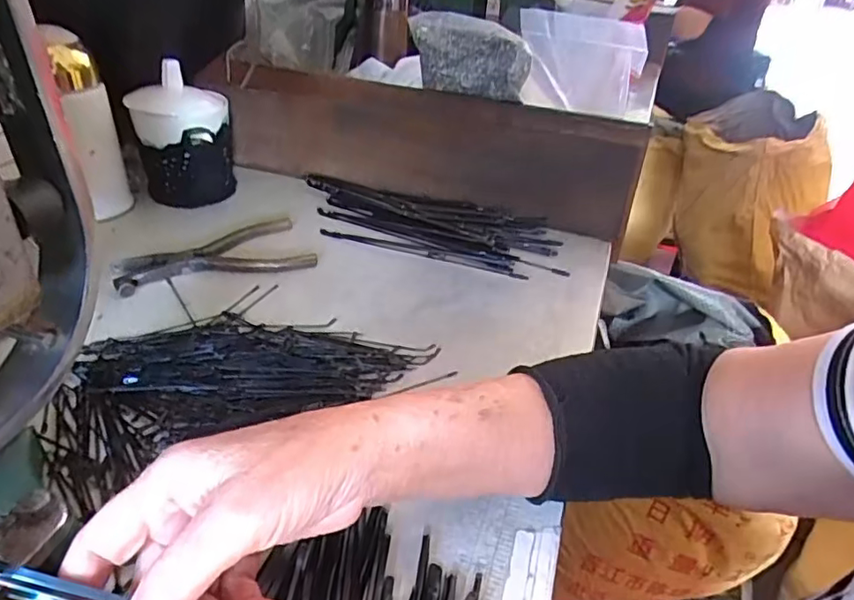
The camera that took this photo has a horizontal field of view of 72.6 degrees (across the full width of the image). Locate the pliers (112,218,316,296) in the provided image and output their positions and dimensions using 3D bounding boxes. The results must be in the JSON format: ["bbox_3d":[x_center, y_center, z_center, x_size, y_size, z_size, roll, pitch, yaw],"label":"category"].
[{"bbox_3d":[-0.182,-0.040,0.498,0.153,0.009,0.081,-10,36,-21],"label":"pliers"}]

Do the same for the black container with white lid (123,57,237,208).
[{"bbox_3d":[-0.231,-0.155,0.564,0.081,0.113,0.075,10,33,8],"label":"black container with white lid"}]

